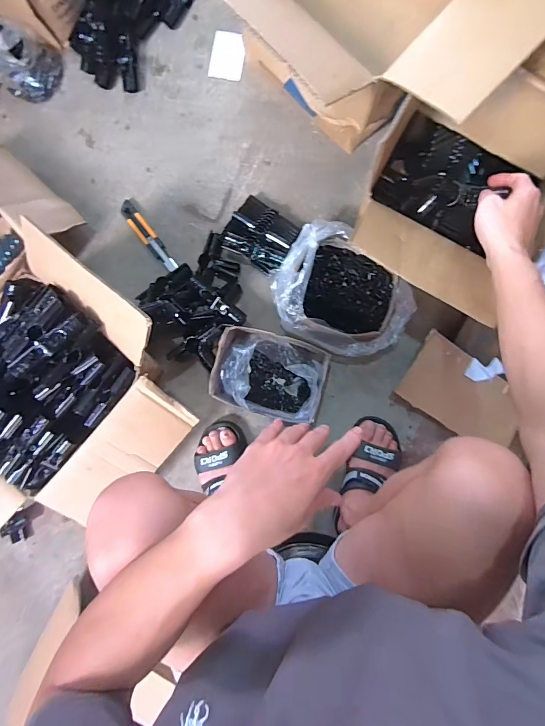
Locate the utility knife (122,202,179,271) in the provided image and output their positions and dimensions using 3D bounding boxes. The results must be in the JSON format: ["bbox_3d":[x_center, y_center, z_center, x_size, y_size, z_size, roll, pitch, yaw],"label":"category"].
[{"bbox_3d":[-0.262,-0.267,0.798,0.032,0.018,0.184,-38,89,3],"label":"utility knife"}]

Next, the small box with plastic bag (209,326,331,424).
[{"bbox_3d":[-0.003,0.023,0.739,0.212,0.107,0.152,15,91,3],"label":"small box with plastic bag"}]

